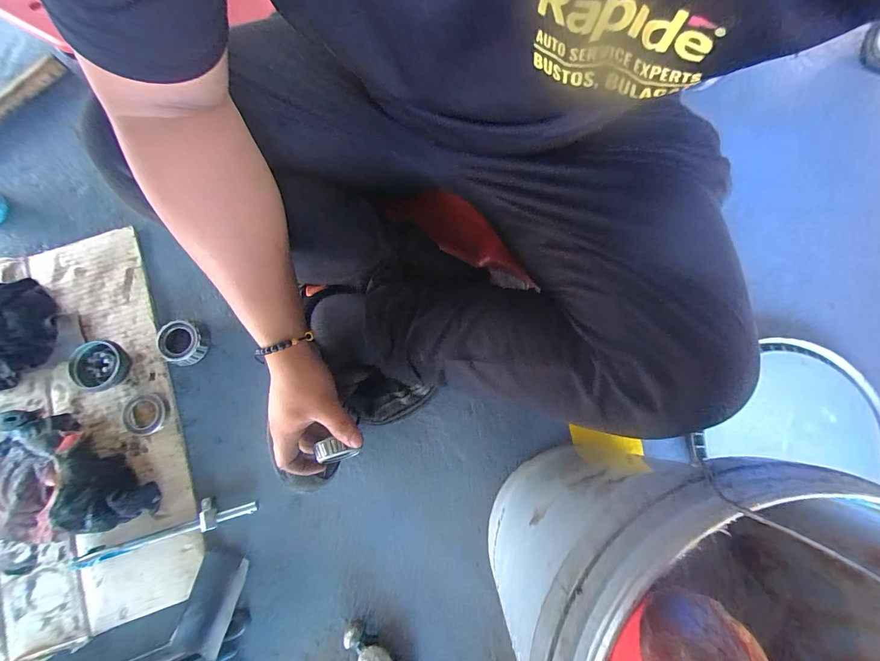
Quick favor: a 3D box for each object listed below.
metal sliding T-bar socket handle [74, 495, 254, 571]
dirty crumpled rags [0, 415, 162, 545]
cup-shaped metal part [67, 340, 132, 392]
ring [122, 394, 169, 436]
[{"bbox_3d":[-0.375,0.273,0.517,0.242,0.023,0.039,-18,78,-4],"label":"metal sliding T-bar socket handle"},{"bbox_3d":[-0.523,0.205,0.527,0.226,0.064,0.163,-12,78,-2],"label":"dirty crumpled rags"},{"bbox_3d":[-0.495,0.052,0.543,0.075,0.029,0.071,0,79,-1],"label":"cup-shaped metal part"},{"bbox_3d":[-0.433,0.123,0.549,0.064,0.011,0.059,0,78,0],"label":"ring"}]

